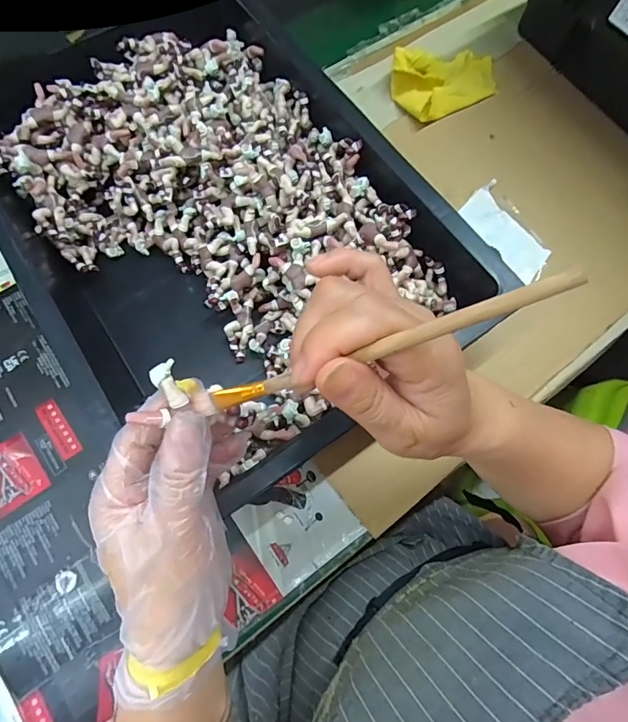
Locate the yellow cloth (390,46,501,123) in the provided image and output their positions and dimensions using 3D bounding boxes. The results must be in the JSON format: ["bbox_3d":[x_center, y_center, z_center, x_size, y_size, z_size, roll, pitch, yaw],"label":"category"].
[{"bbox_3d":[0.159,-0.324,0.486,0.127,0.034,0.083,-19,73,-7],"label":"yellow cloth"}]

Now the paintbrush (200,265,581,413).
[{"bbox_3d":[0.015,-0.002,0.167,0.160,0.012,0.007,-19,68,36],"label":"paintbrush"}]

